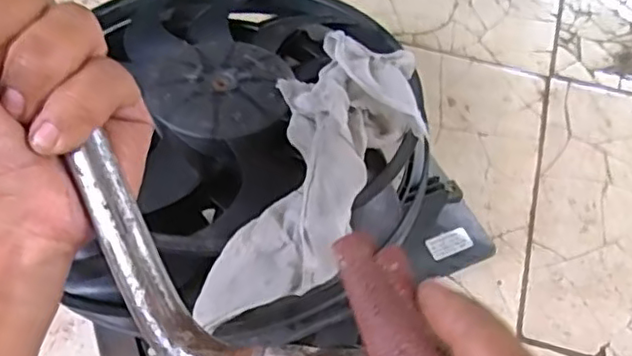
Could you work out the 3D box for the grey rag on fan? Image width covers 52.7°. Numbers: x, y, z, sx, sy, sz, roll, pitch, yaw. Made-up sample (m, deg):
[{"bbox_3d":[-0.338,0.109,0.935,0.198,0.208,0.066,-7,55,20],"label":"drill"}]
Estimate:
[{"bbox_3d":[0.006,0.000,0.550,0.136,0.056,0.279,14,61,7],"label":"grey rag on fan"}]

